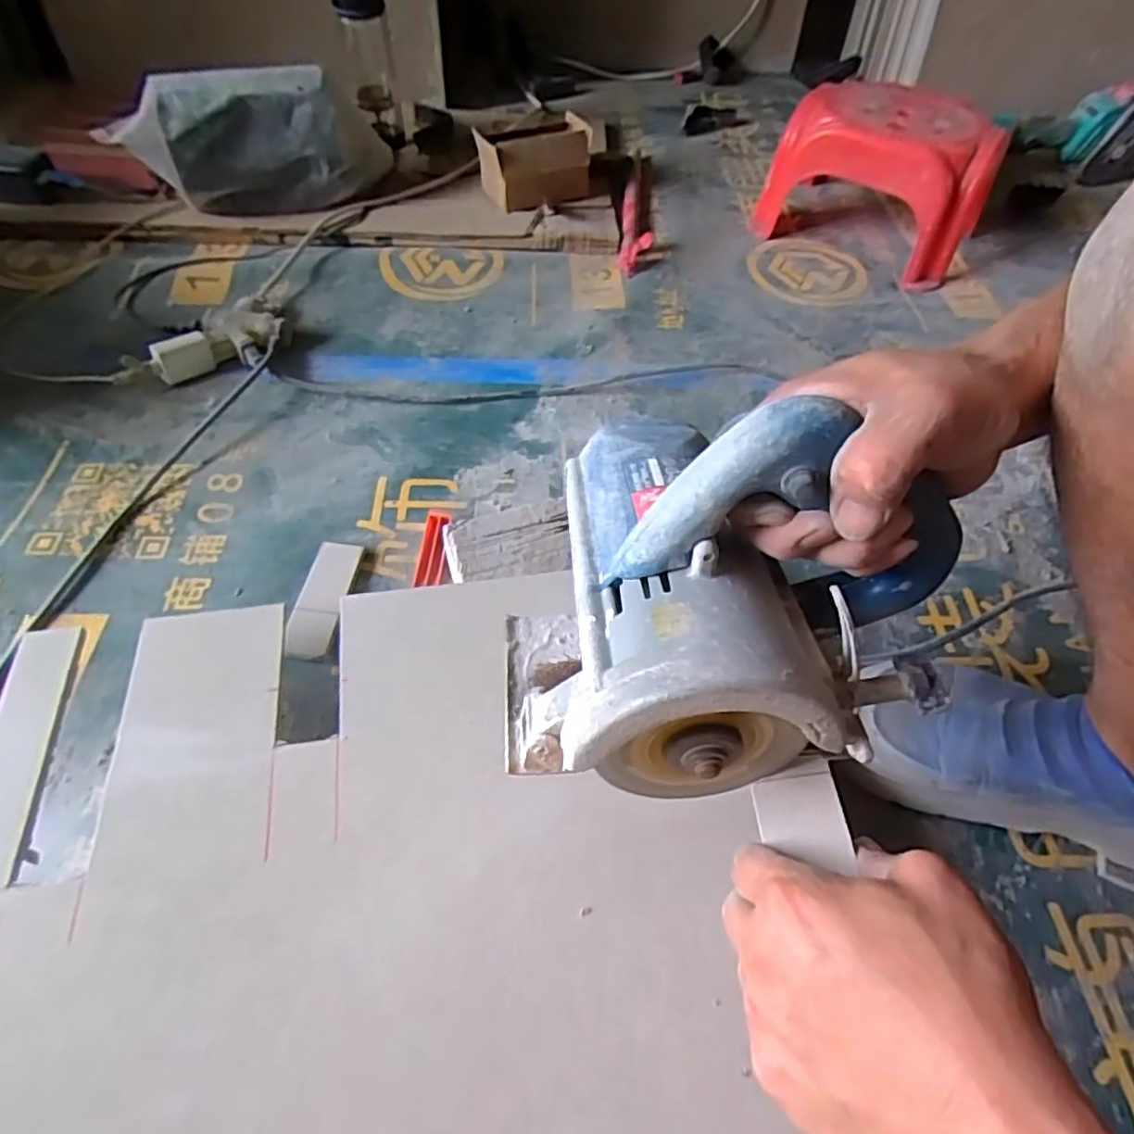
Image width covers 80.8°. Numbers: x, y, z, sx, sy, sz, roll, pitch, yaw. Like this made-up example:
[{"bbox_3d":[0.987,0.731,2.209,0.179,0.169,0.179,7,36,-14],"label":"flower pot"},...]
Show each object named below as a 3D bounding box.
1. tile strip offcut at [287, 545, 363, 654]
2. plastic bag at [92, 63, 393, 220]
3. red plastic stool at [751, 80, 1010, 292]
[{"bbox_3d":[-0.205,0.024,0.559,0.037,0.011,0.108,7,55,1],"label":"tile strip offcut"},{"bbox_3d":[-0.398,-0.540,0.870,0.327,0.158,0.075,-16,57,-14],"label":"plastic bag"},{"bbox_3d":[0.436,-0.544,0.930,0.276,0.164,0.184,28,58,15],"label":"red plastic stool"}]

